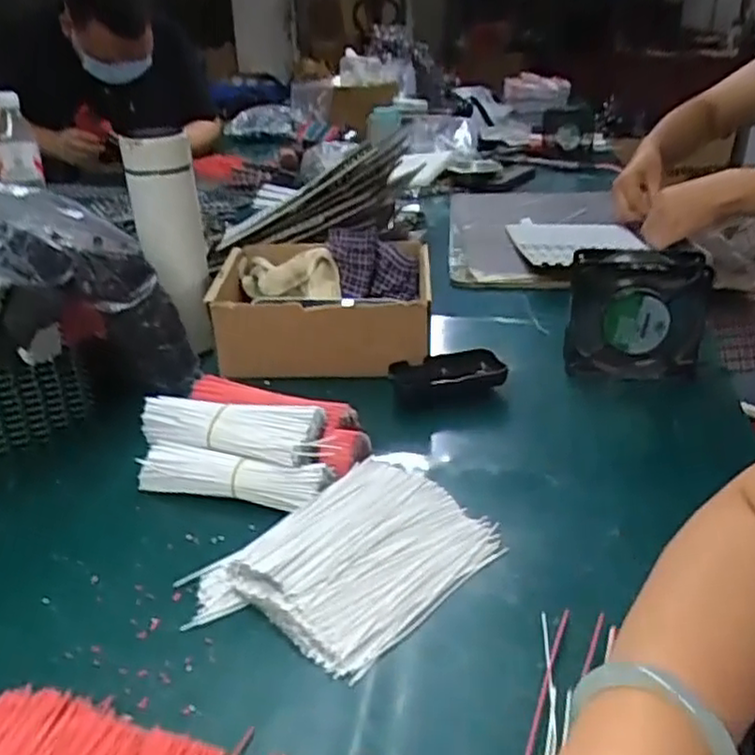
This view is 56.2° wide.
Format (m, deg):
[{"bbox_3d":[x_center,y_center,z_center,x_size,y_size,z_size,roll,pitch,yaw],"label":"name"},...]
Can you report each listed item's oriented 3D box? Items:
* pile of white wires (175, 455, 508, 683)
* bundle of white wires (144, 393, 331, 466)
[{"bbox_3d":[-0.017,0.115,0.465,0.134,0.025,0.170,21,34,39],"label":"pile of white wires"},{"bbox_3d":[-0.121,0.041,0.567,0.150,0.027,0.058,6,23,16],"label":"bundle of white wires"}]

